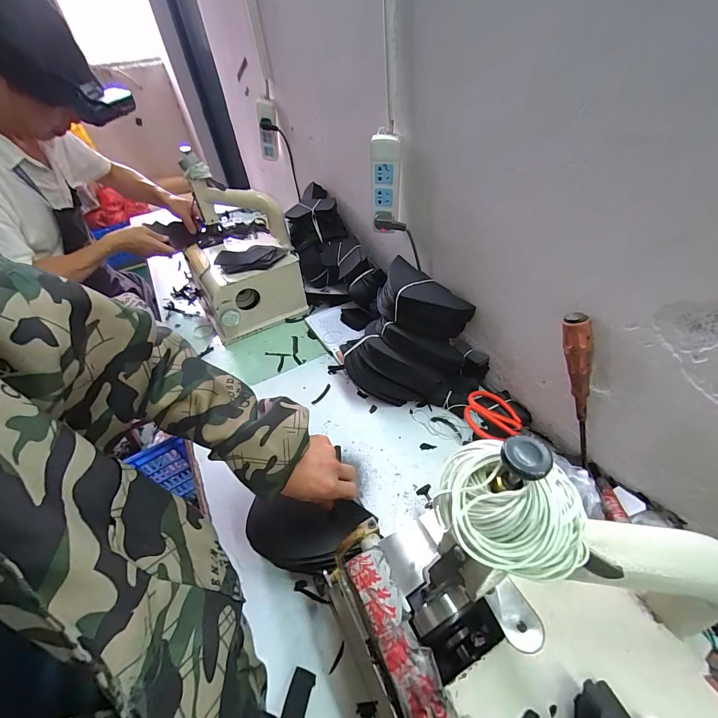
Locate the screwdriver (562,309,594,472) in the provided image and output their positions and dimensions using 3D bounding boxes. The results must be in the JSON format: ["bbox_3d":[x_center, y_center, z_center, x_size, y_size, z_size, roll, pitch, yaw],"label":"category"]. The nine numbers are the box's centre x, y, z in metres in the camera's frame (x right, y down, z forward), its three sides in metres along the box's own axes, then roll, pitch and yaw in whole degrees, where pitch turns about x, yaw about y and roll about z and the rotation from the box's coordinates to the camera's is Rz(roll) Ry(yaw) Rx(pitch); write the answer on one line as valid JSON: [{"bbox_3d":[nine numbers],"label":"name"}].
[{"bbox_3d":[0.308,0.051,0.473,0.024,0.247,0.028,-34,29,-25],"label":"screwdriver"}]

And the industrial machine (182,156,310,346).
[{"bbox_3d":[-0.309,-0.281,0.875,0.272,0.310,0.306,-25,47,-18],"label":"industrial machine"}]

